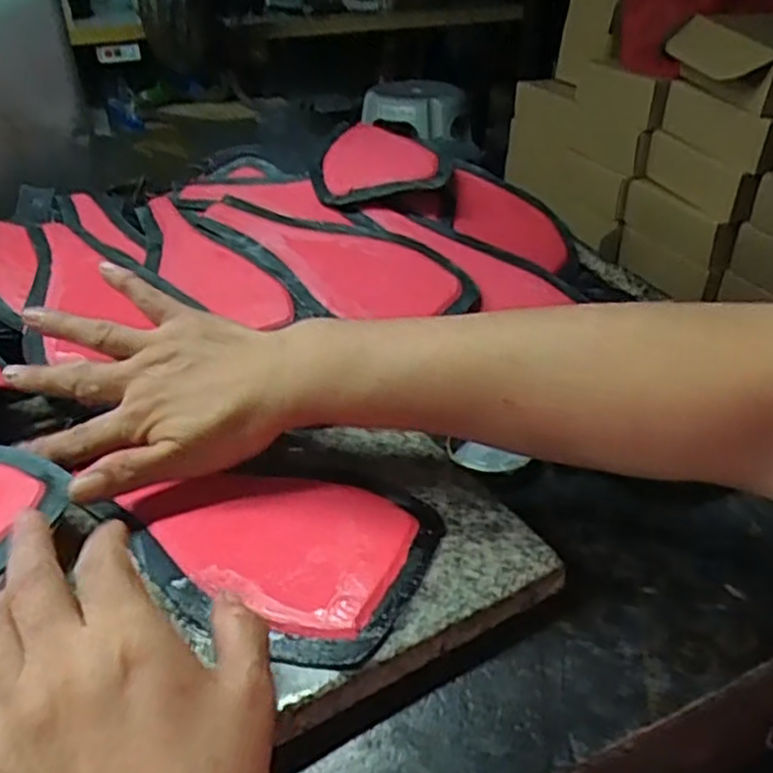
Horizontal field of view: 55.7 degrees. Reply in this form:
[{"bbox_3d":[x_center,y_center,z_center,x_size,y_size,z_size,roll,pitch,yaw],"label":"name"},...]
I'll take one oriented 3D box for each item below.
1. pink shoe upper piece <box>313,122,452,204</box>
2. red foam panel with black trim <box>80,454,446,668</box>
[{"bbox_3d":[-0.003,-0.191,0.619,0.108,0.027,0.127,0,33,1],"label":"pink shoe upper piece"},{"bbox_3d":[-0.056,0.069,0.346,0.152,0.015,0.111,17,38,16],"label":"red foam panel with black trim"}]

